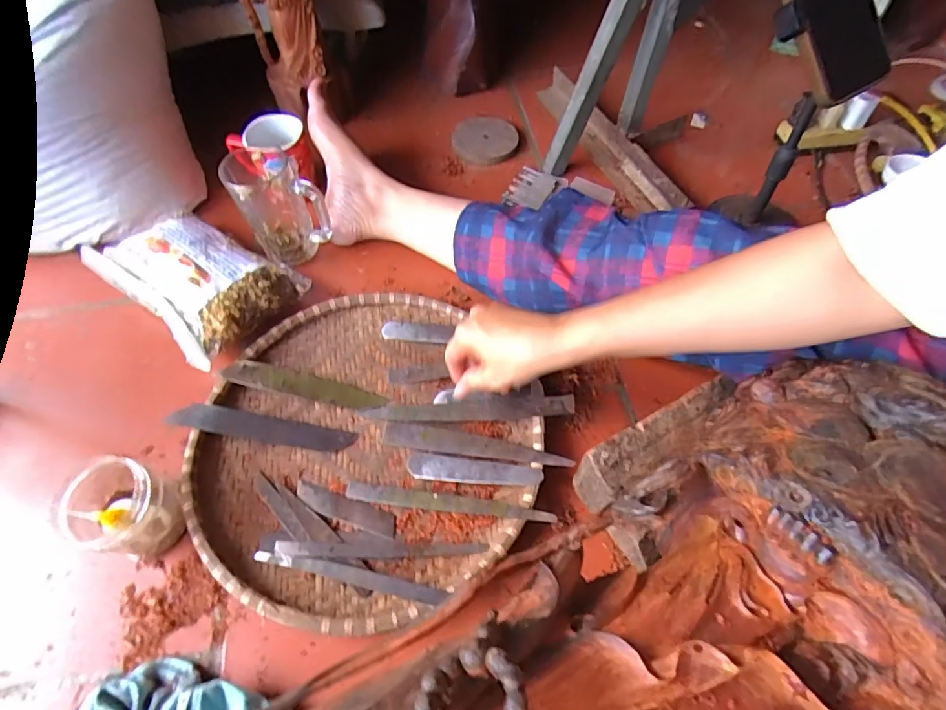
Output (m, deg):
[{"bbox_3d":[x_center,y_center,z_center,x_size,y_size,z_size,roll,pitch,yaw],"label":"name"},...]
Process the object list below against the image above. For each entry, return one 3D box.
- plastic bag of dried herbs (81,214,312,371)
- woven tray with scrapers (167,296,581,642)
[{"bbox_3d":[-0.329,-0.091,0.590,0.239,0.071,0.149,30,64,21],"label":"plastic bag of dried herbs"},{"bbox_3d":[-0.105,0.080,0.495,0.320,0.034,0.330,-32,61,-16],"label":"woven tray with scrapers"}]

